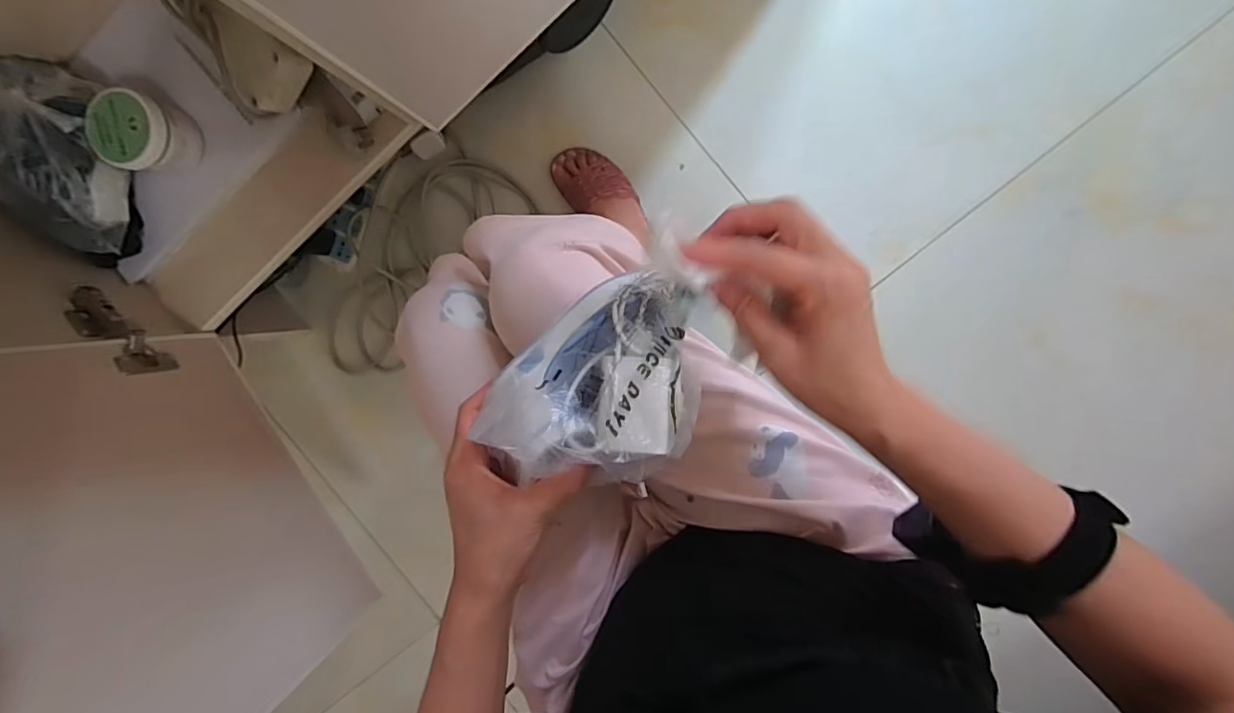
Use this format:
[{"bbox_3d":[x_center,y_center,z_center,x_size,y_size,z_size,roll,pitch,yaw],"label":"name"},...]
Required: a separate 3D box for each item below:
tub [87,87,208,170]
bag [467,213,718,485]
[{"bbox_3d":[-0.501,-0.235,0.587,0.065,0.076,0.077,15,97,5],"label":"tub"},{"bbox_3d":[0.000,0.013,0.307,0.147,0.050,0.099,-40,90,9],"label":"bag"}]

